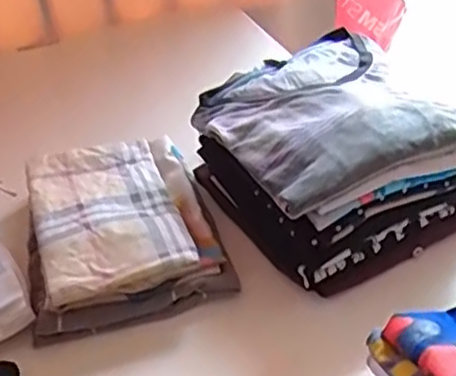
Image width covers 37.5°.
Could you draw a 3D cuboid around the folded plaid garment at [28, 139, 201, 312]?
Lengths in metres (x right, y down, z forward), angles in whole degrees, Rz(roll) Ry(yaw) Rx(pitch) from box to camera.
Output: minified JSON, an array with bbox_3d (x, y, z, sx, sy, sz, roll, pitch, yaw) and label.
[{"bbox_3d":[-0.128,0.027,0.710,0.143,0.036,0.205,-11,39,-15],"label":"folded plaid garment"}]

